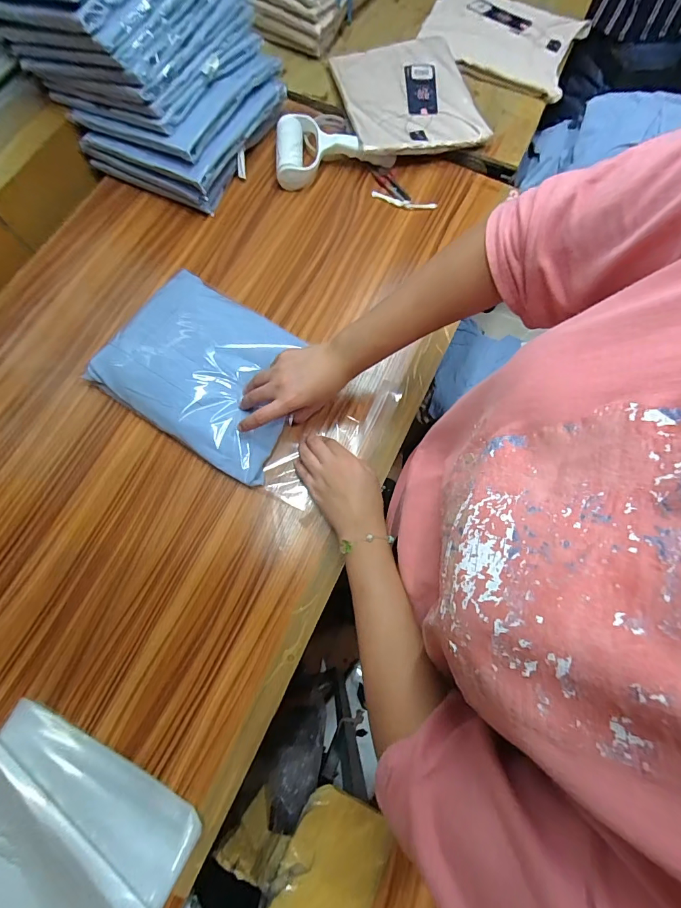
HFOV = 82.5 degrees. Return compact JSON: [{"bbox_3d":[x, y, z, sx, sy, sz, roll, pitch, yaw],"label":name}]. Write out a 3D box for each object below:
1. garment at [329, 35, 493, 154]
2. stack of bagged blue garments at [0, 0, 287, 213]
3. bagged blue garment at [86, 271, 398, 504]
[{"bbox_3d":[0.110,-0.604,0.649,0.213,0.021,0.259,-12,72,-4],"label":"garment"},{"bbox_3d":[-0.268,-0.583,0.509,0.300,0.313,0.274,27,75,7],"label":"stack of bagged blue garments"},{"bbox_3d":[-0.130,-0.088,0.510,0.354,0.051,0.212,31,75,8],"label":"bagged blue garment"}]

